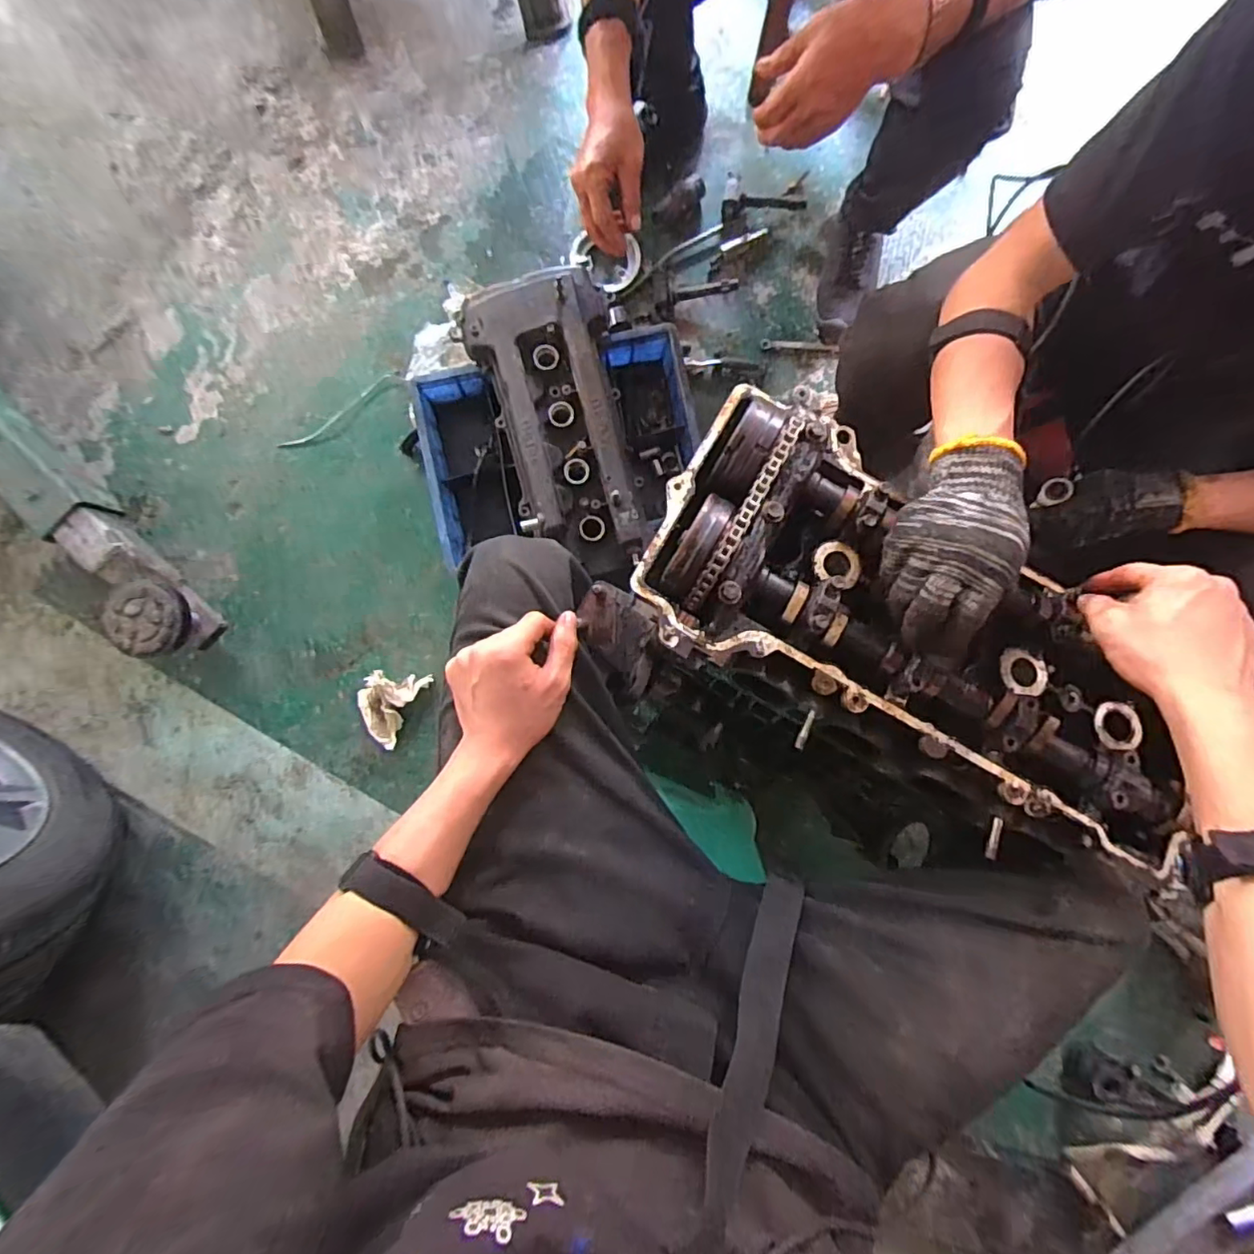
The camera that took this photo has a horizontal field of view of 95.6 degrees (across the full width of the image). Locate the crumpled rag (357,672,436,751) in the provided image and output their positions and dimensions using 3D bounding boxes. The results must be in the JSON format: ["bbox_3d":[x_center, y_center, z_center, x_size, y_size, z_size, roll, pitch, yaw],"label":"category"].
[{"bbox_3d":[-0.396,0.127,0.938,0.090,0.042,0.123,29,90,1],"label":"crumpled rag"}]

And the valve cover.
[{"bbox_3d":[-0.119,-0.309,0.830,0.224,0.083,0.409,-10,89,1],"label":"valve cover"}]

